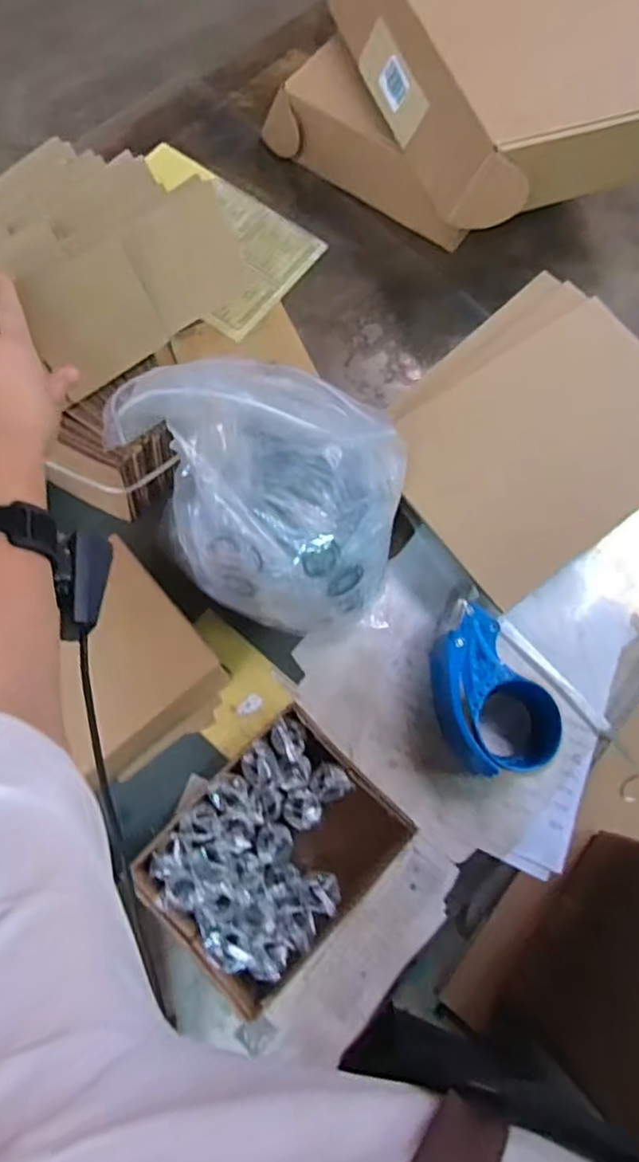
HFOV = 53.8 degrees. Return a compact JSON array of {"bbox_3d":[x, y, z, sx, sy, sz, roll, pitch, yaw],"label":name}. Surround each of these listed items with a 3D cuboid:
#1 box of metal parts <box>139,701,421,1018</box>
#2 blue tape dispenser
[{"bbox_3d":[-0.036,0.221,0.517,0.141,0.081,0.176,44,76,9],"label":"box of metal parts"},{"bbox_3d":[0.150,0.107,0.576,0.097,0.057,0.148,-33,78,-12],"label":"blue tape dispenser"}]

